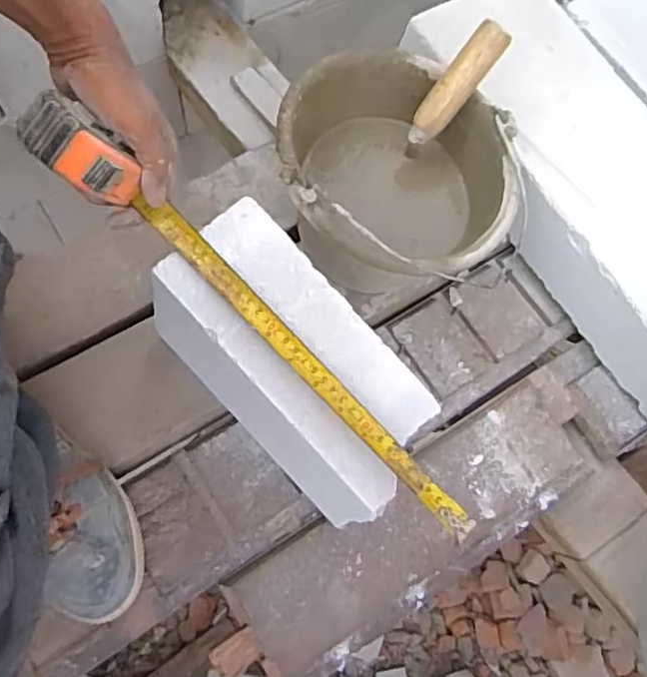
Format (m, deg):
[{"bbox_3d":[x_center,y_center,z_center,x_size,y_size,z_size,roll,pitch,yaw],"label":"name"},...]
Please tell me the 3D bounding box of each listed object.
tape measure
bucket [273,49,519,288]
[{"bbox_3d":[-0.048,-0.009,0.451,0.401,0.059,0.043,45,74,-6],"label":"tape measure"},{"bbox_3d":[0.071,-0.150,0.659,0.223,0.185,0.236,1,71,-2],"label":"bucket"}]

